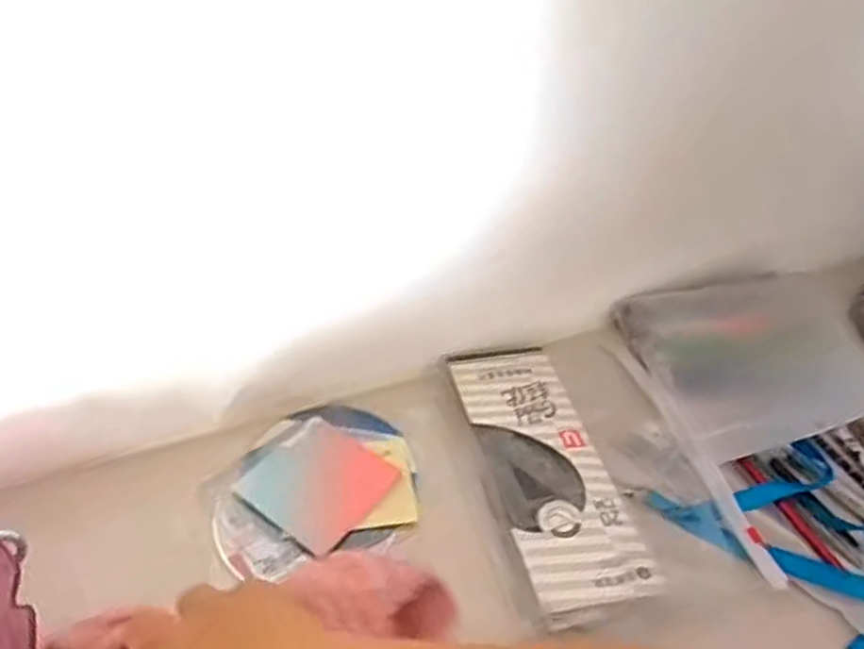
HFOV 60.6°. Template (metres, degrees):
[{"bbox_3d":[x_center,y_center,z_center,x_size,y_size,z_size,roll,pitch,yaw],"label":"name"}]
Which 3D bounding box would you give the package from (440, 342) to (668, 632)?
[{"bbox_3d":[0.075,0.089,0.510,0.084,0.014,0.222,-8,45,-15],"label":"package"}]

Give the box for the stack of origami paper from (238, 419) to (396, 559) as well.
[{"bbox_3d":[-0.076,0.104,0.491,0.076,0.004,0.080,31,52,21],"label":"stack of origami paper"}]

